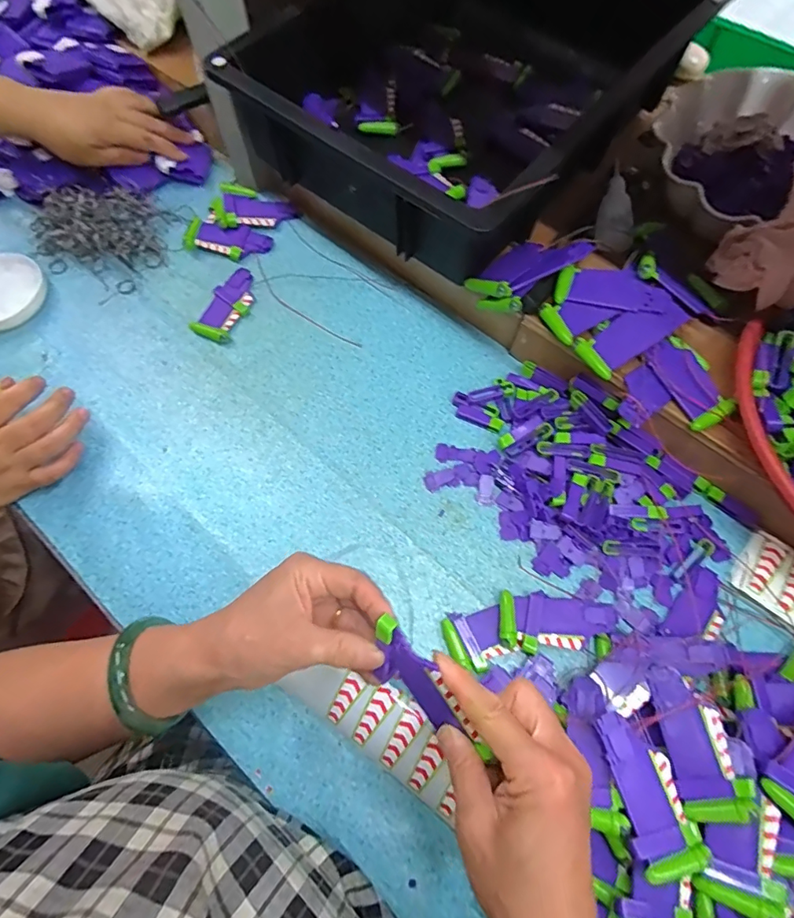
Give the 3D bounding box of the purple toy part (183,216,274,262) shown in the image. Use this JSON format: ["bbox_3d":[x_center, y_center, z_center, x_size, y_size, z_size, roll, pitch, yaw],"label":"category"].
[{"bbox_3d":[-0.187,-0.241,0.536,0.090,0.018,0.041,12,68,5],"label":"purple toy part"}]

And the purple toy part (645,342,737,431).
[{"bbox_3d":[0.240,-0.063,0.401,0.037,0.012,0.077,-25,69,-10],"label":"purple toy part"}]

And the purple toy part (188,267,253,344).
[{"bbox_3d":[-0.175,-0.162,0.509,0.042,0.010,0.090,24,69,10],"label":"purple toy part"}]

